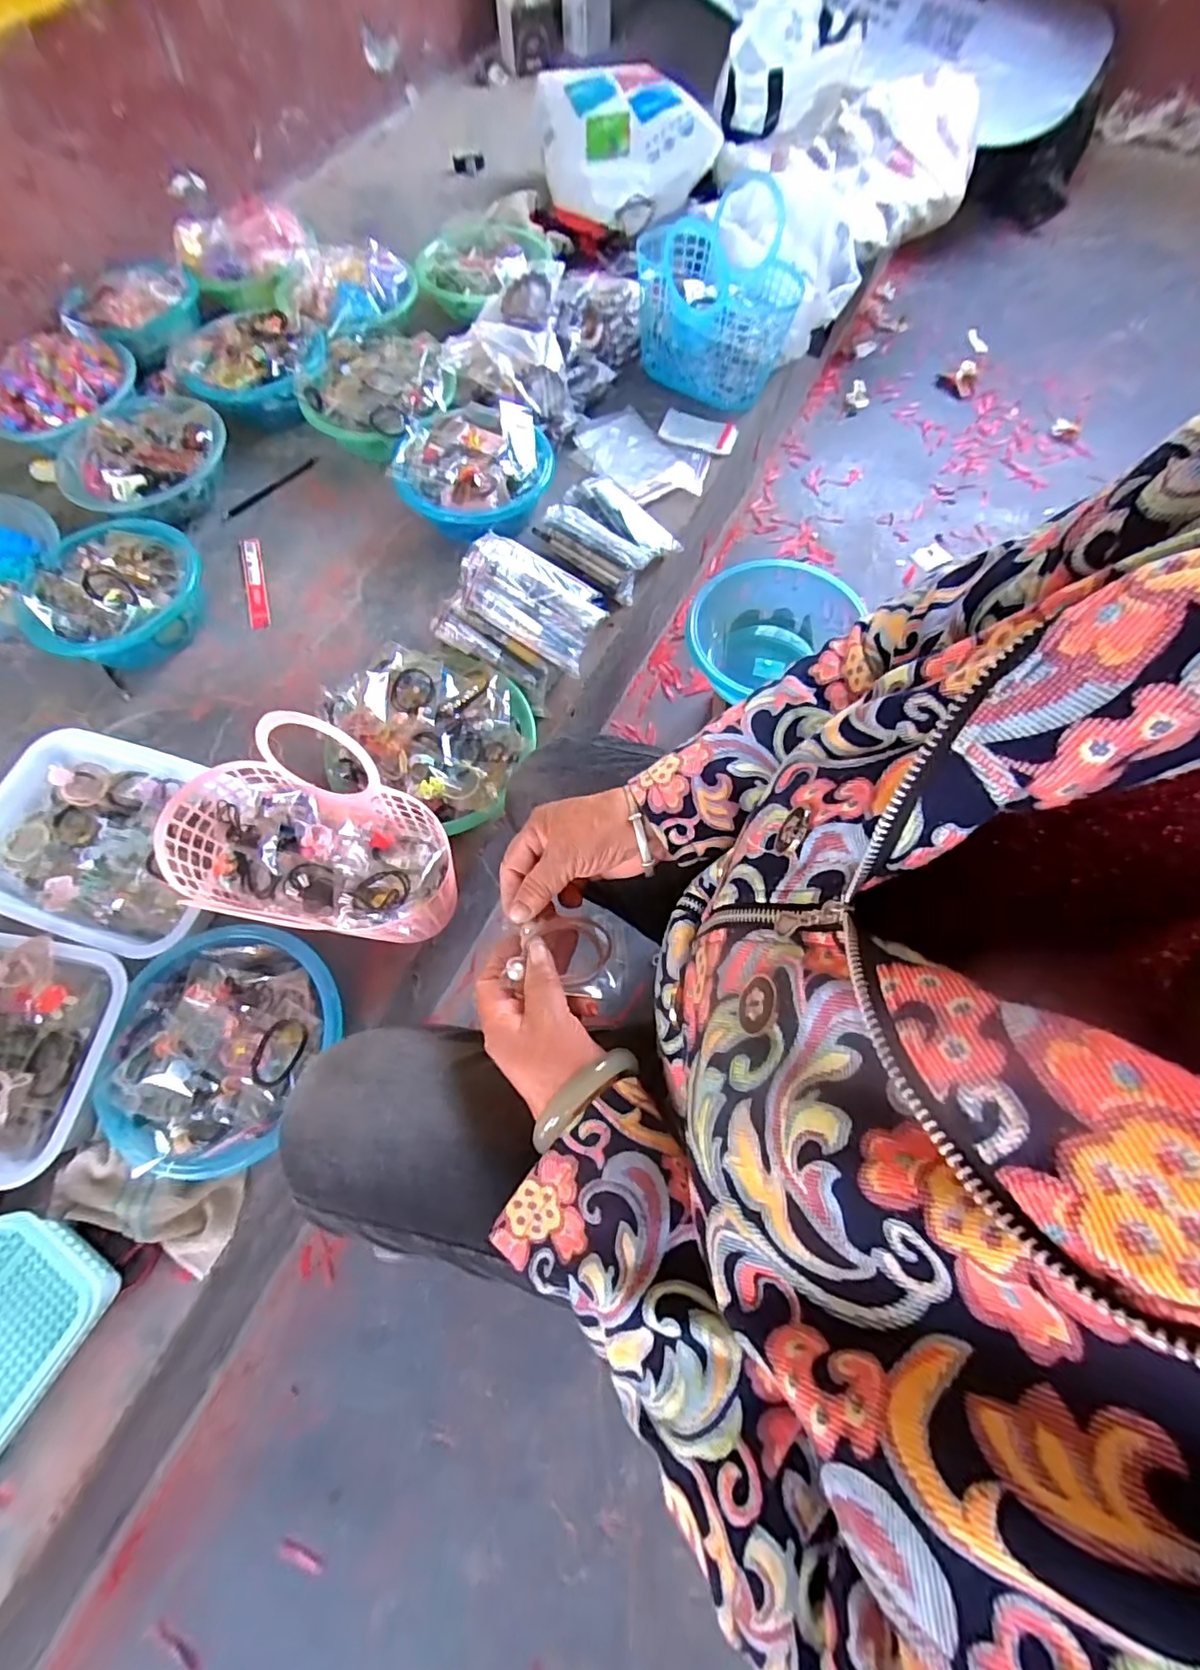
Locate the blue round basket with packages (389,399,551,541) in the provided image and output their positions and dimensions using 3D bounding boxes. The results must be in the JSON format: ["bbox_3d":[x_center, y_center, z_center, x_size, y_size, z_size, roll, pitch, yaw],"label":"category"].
[{"bbox_3d":[-0.188,-0.531,0.884,0.206,0.094,0.219,0,71,1],"label":"blue round basket with packages"}]

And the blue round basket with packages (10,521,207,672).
[{"bbox_3d":[-0.642,-0.328,0.798,0.184,0.093,0.226,-5,71,-1],"label":"blue round basket with packages"}]

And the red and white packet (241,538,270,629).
[{"bbox_3d":[-0.510,-0.374,0.876,0.028,0.017,0.186,-18,72,-5],"label":"red and white packet"}]

